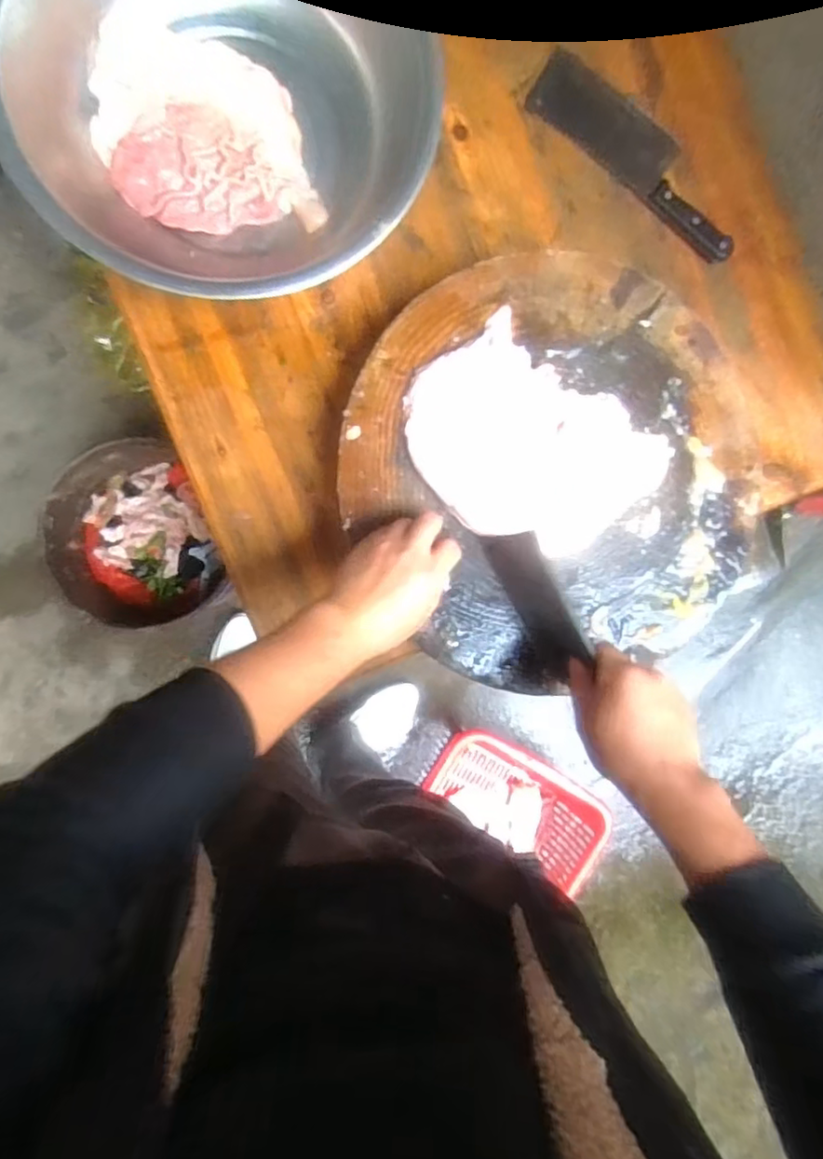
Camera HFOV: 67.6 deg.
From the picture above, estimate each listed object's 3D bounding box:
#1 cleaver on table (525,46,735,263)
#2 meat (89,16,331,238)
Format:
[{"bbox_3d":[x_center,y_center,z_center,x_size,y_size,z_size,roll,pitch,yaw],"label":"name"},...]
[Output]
[{"bbox_3d":[0.252,-0.463,0.672,0.274,0.024,0.075,36,89,-8],"label":"cleaver on table"},{"bbox_3d":[-0.202,-0.443,0.598,0.205,0.044,0.190,-8,95,-7],"label":"meat"}]

